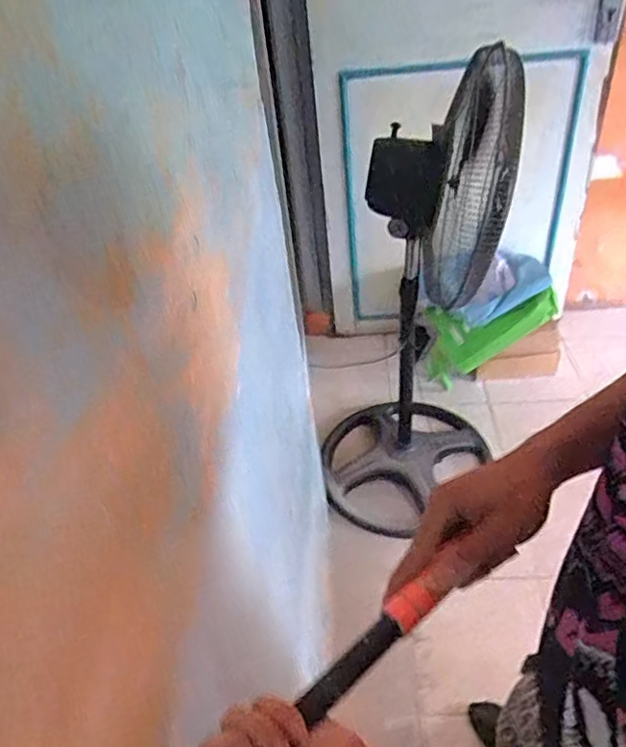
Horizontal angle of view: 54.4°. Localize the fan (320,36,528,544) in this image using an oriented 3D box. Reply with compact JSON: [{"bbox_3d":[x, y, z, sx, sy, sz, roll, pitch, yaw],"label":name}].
[{"bbox_3d":[0.226,-0.119,1.444,0.440,1.044,0.497,6,42,16],"label":"fan"}]

